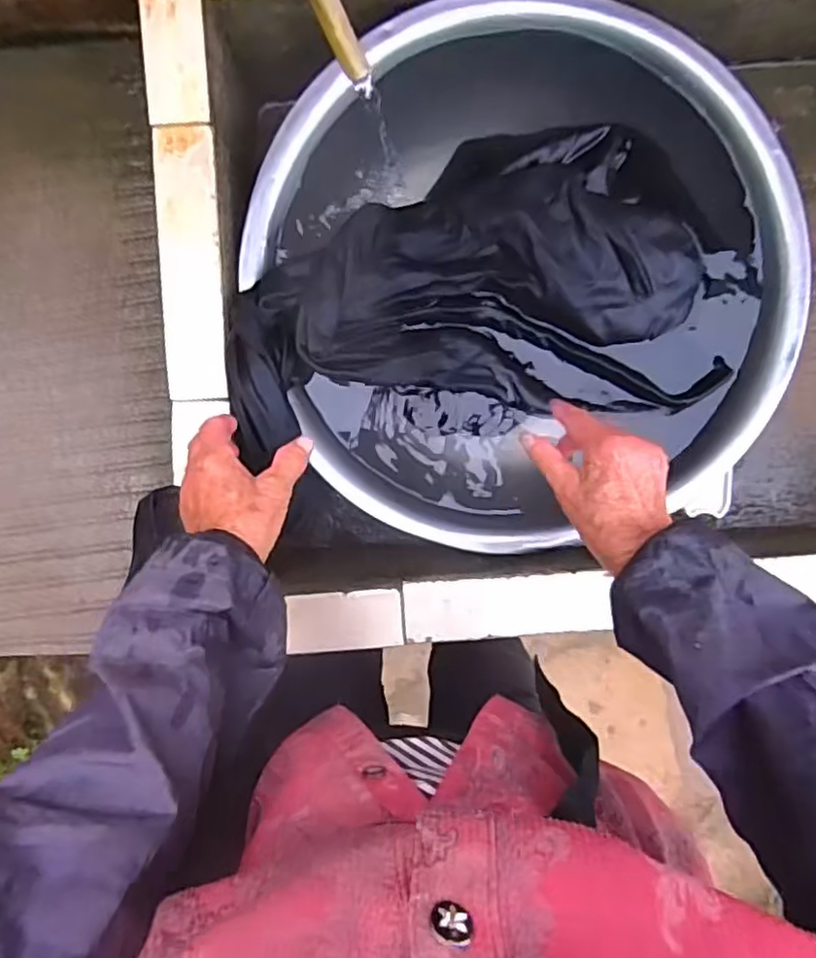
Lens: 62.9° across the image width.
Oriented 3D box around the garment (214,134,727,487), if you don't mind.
[{"bbox_3d":[0.059,-0.161,0.617,0.454,0.090,0.275,-18,96,-5],"label":"garment"}]

